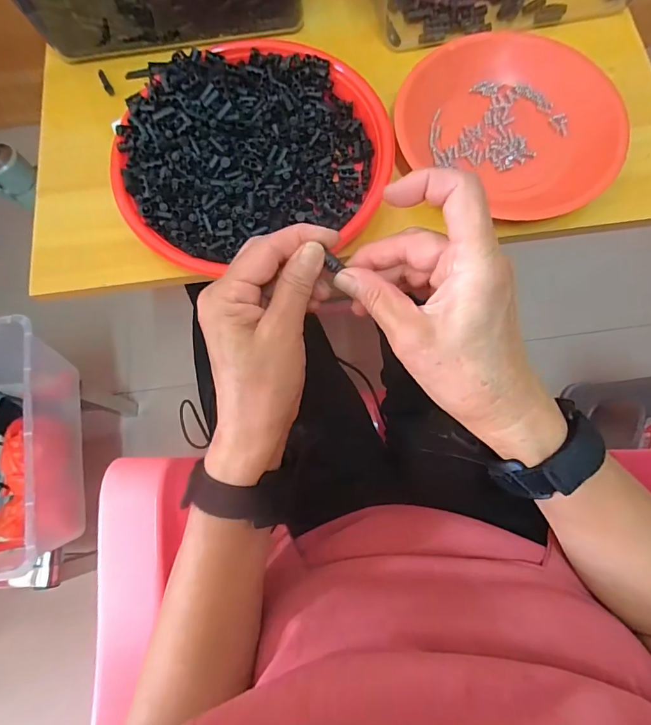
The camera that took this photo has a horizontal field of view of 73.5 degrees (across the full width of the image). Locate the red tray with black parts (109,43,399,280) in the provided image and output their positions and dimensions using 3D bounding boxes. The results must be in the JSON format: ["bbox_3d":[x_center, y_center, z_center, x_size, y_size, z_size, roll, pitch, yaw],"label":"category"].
[{"bbox_3d":[-0.065,-0.193,0.385,0.231,0.033,0.218,-9,75,-1],"label":"red tray with black parts"}]

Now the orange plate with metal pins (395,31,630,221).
[{"bbox_3d":[0.168,-0.218,0.392,0.189,0.023,0.173,0,75,2],"label":"orange plate with metal pins"}]

